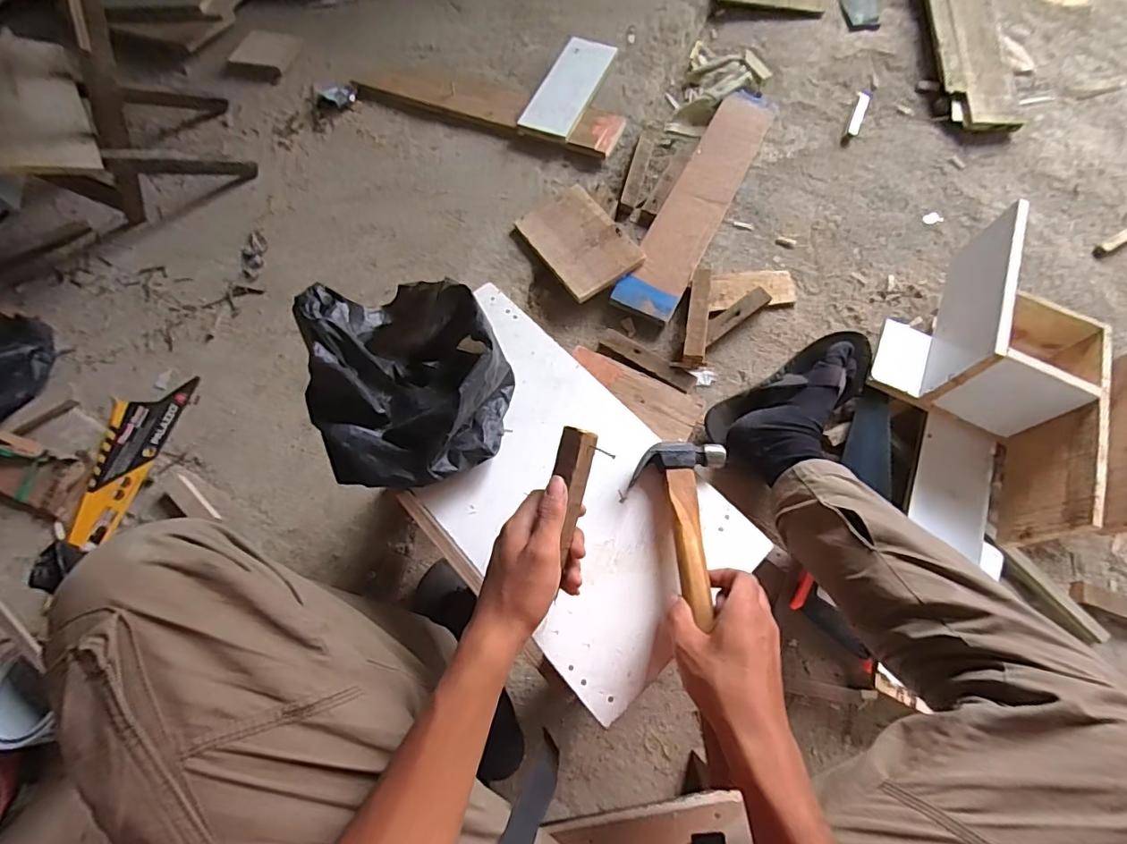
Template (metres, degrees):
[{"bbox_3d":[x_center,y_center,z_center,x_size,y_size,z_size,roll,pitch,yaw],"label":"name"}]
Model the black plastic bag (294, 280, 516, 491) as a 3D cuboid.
[{"bbox_3d":[-0.157,-0.044,0.512,0.195,0.097,0.208,-24,69,-6],"label":"black plastic bag"}]

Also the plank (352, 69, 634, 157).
[{"bbox_3d":[-0.152,-0.637,1.039,0.550,0.035,0.108,22,72,10],"label":"plank"}]

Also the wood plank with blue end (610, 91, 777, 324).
[{"bbox_3d":[0.260,-0.424,0.958,0.103,0.027,0.563,26,73,11],"label":"wood plank with blue end"}]

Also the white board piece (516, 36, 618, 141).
[{"bbox_3d":[0.010,-0.660,1.019,0.112,0.010,0.260,20,71,15],"label":"white board piece"}]

